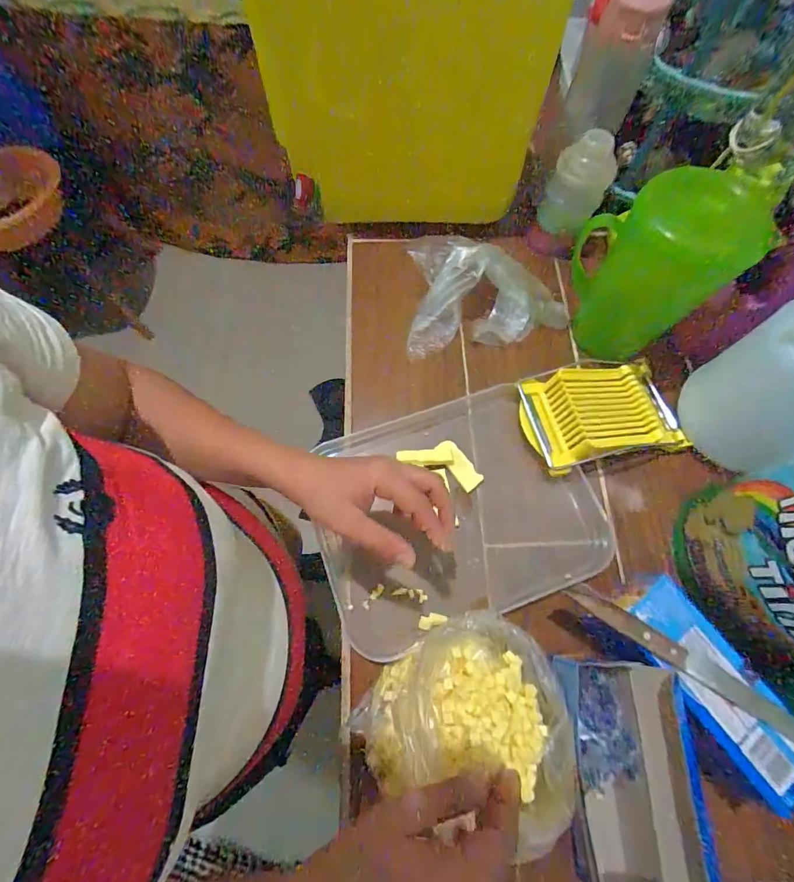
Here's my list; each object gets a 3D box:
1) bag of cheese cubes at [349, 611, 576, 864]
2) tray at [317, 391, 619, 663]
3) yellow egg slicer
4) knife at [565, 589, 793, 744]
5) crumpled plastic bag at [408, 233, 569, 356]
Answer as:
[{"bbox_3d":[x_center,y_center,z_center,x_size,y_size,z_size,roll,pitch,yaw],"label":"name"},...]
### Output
[{"bbox_3d":[0.067,0.243,0.364,0.169,0.070,0.162,11,70,2],"label":"bag of cheese cubes"},{"bbox_3d":[0.065,0.074,0.473,0.303,0.022,0.243,-18,72,-8],"label":"tray"},{"bbox_3d":[0.246,-0.035,0.505,0.189,0.047,0.123,-14,71,-7],"label":"yellow egg slicer"},{"bbox_3d":[0.270,0.202,0.347,0.275,0.021,0.022,32,72,9],"label":"knife"},{"bbox_3d":[0.120,-0.198,0.547,0.218,0.087,0.117,-7,71,-5],"label":"crumpled plastic bag"}]

